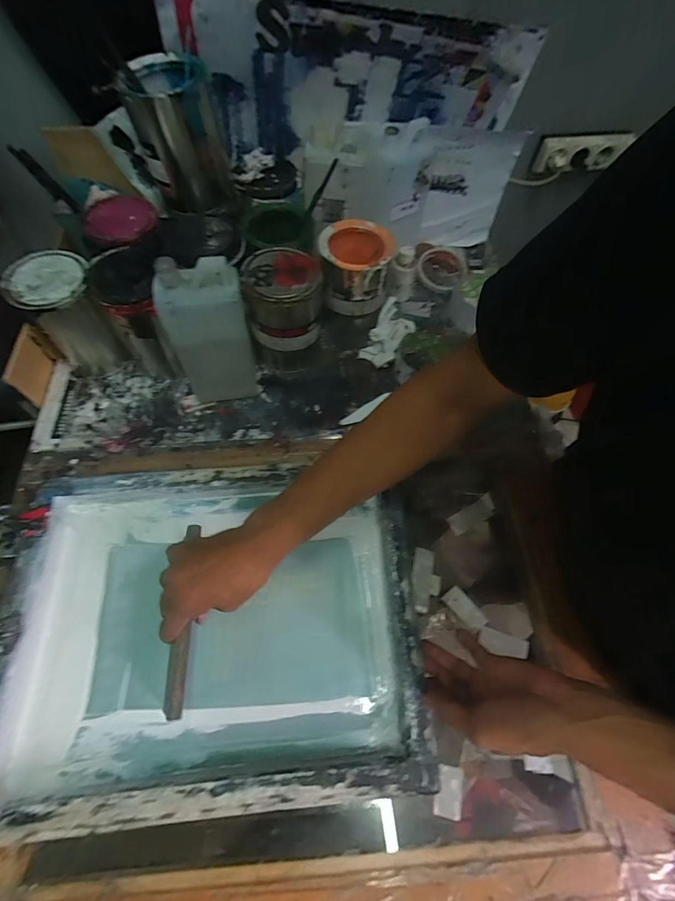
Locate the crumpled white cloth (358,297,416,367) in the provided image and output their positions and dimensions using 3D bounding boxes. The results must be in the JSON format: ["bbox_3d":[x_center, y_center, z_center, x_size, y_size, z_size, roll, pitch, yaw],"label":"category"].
[{"bbox_3d":[0.085,-0.190,0.633,0.057,0.055,0.095,33,67,13],"label":"crumpled white cloth"}]

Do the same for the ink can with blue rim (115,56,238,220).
[{"bbox_3d":[-0.213,-0.429,0.533,0.107,0.139,0.114,-12,64,-9],"label":"ink can with blue rim"}]

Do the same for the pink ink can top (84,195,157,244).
[{"bbox_3d":[-0.311,-0.326,0.549,0.101,0.010,0.093,1,63,-2],"label":"pink ink can top"}]

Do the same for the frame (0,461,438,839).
[{"bbox_3d":[-0.136,0.188,0.449,0.427,0.050,0.346,-3,64,-4],"label":"frame"}]

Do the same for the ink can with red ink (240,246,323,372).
[{"bbox_3d":[-0.077,-0.205,0.586,0.101,0.146,0.099,1,64,-2],"label":"ink can with red ink"}]

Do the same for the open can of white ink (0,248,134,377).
[{"bbox_3d":[-0.385,-0.198,0.569,0.097,0.156,0.100,1,64,-2],"label":"open can of white ink"}]

